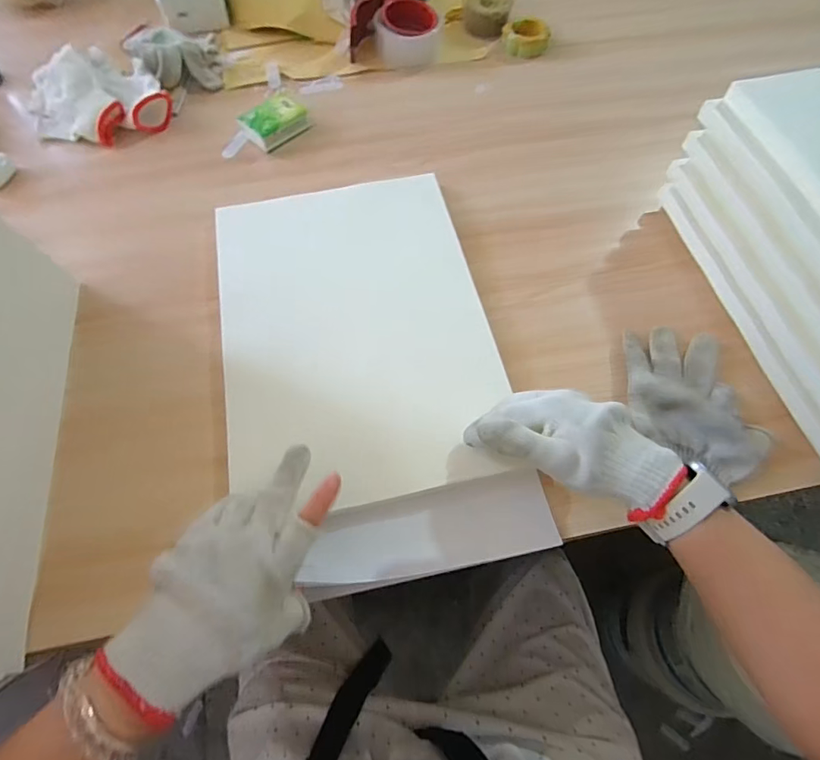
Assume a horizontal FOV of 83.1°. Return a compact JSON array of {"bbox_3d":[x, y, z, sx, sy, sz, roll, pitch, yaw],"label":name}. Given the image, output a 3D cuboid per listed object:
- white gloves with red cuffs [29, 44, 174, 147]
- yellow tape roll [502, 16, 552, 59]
[{"bbox_3d":[-0.425,-0.379,0.619,0.164,0.054,0.168,-34,68,-15],"label":"white gloves with red cuffs"},{"bbox_3d":[0.174,-0.515,0.693,0.067,0.022,0.069,5,64,2],"label":"yellow tape roll"}]

